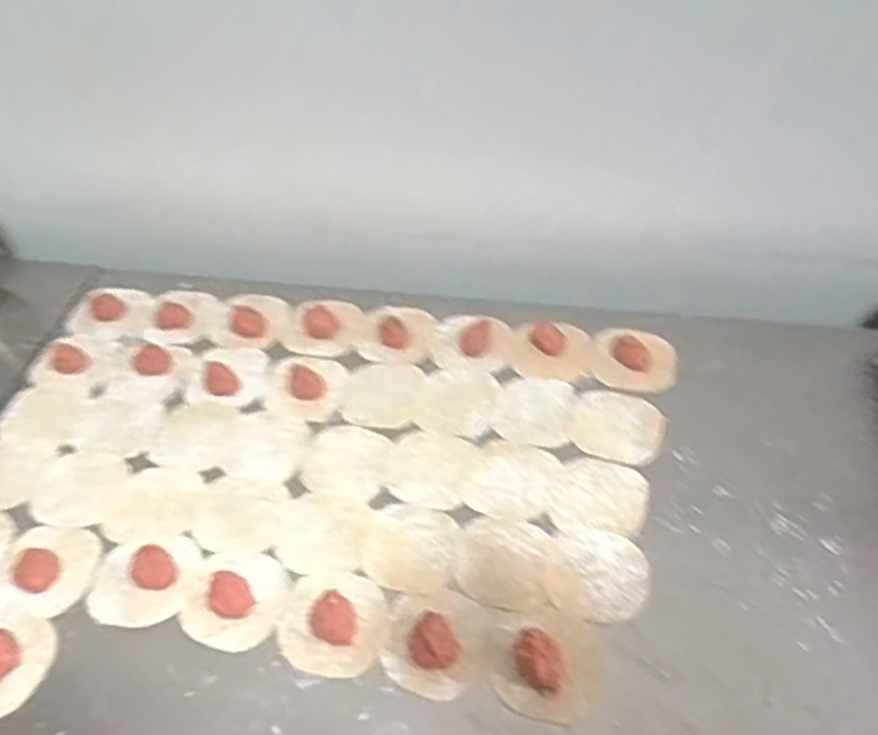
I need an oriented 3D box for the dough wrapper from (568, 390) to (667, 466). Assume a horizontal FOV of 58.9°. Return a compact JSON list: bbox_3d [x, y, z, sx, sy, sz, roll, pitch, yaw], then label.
[{"bbox_3d":[0.165,0.054,0.719,0.084,0.006,0.079,9,49,18],"label":"dough wrapper"}]

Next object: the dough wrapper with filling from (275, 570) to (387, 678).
[{"bbox_3d":[-0.084,0.191,0.596,0.083,0.023,0.082,2,48,6],"label":"dough wrapper with filling"}]

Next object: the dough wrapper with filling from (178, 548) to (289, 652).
[{"bbox_3d":[-0.162,0.179,0.614,0.075,0.015,0.081,-2,47,2],"label":"dough wrapper with filling"}]

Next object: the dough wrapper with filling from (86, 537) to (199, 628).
[{"bbox_3d":[-0.241,0.166,0.627,0.079,0.013,0.081,-2,47,2],"label":"dough wrapper with filling"}]

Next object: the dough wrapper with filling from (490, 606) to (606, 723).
[{"bbox_3d":[0.079,0.208,0.561,0.077,0.017,0.080,-2,47,2],"label":"dough wrapper with filling"}]

